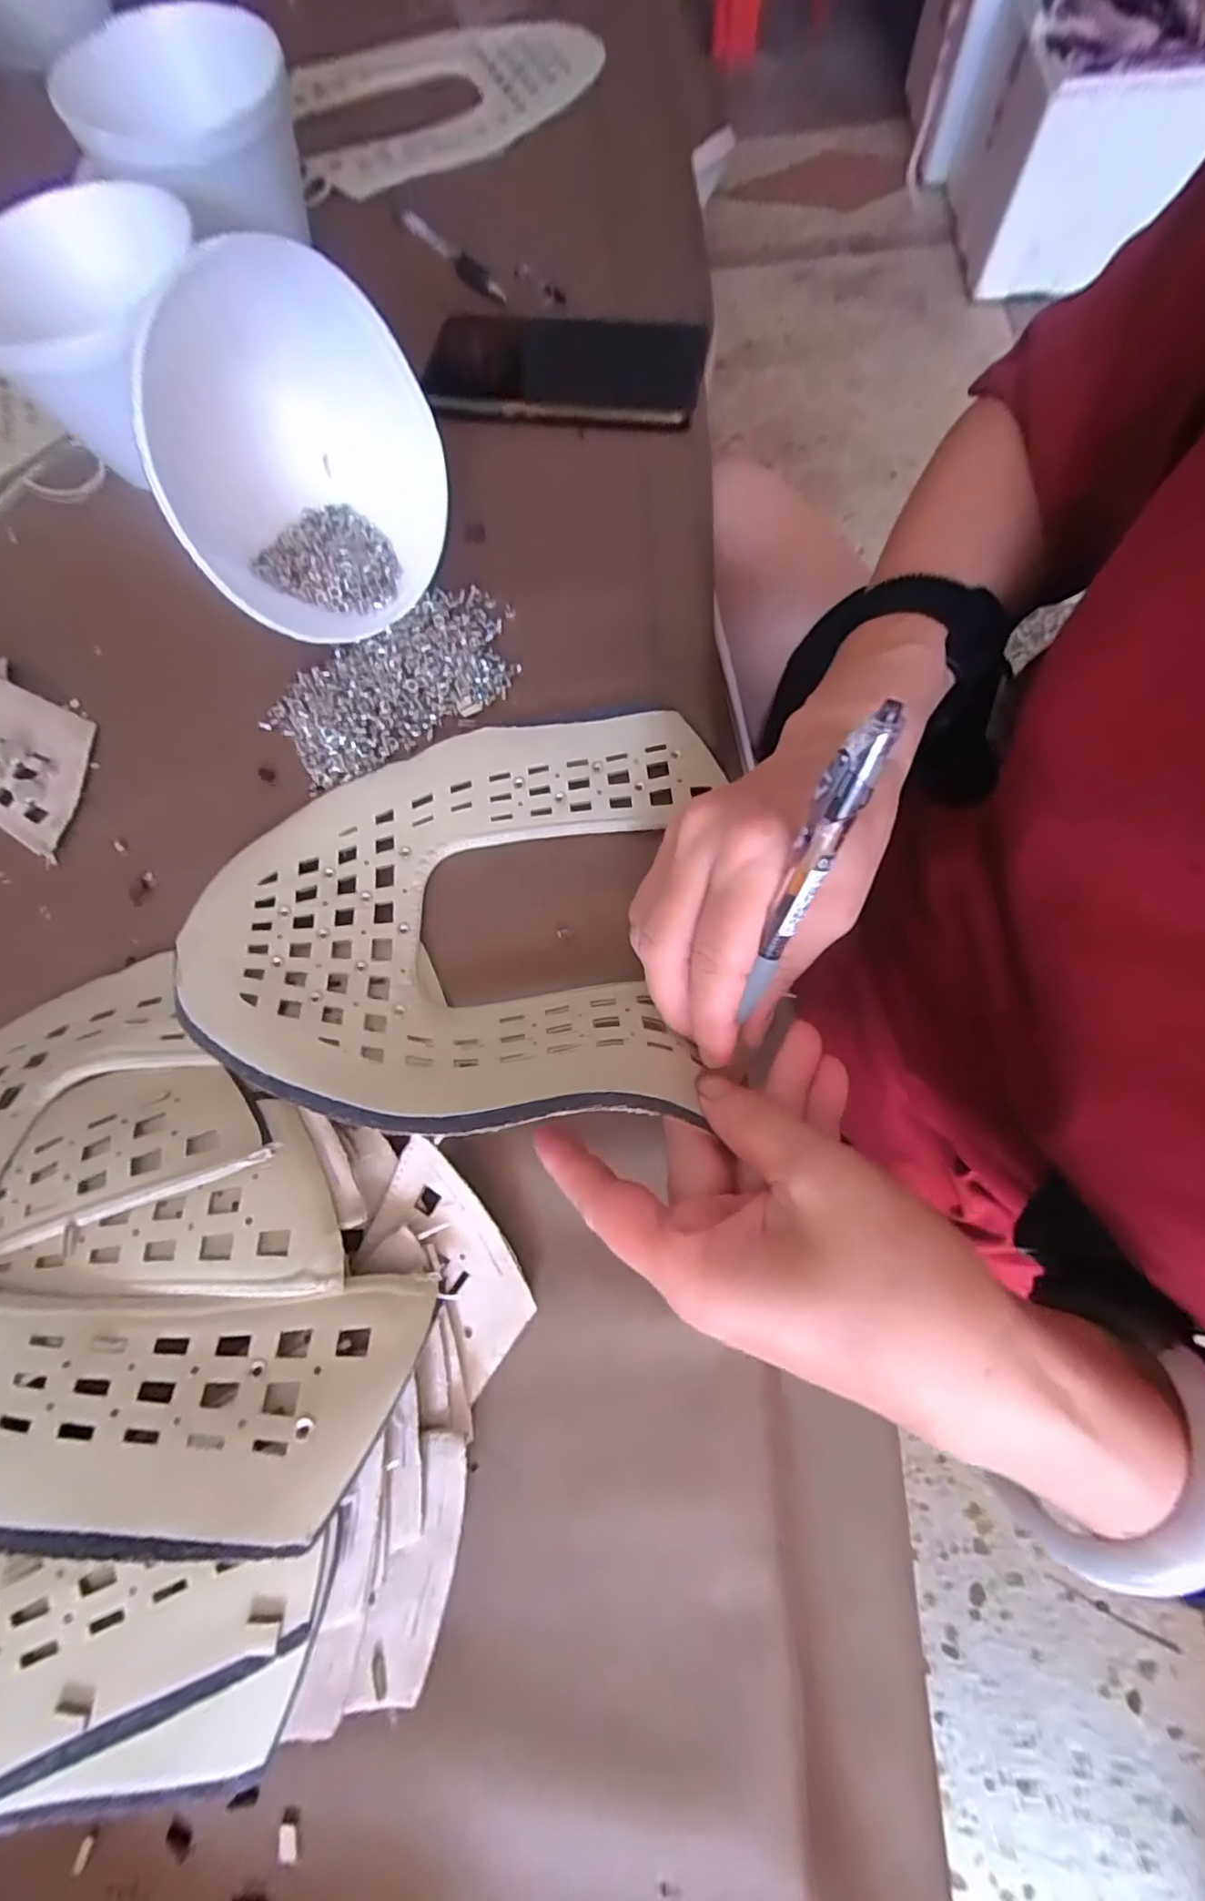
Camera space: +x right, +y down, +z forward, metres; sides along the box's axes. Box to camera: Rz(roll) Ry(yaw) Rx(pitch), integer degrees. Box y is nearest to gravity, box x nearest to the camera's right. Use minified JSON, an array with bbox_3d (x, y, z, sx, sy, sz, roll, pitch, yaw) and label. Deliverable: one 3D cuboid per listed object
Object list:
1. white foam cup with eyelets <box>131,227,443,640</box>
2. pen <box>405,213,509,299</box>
[{"bbox_3d":[-0.142,-0.226,0.273,0.117,0.116,0.118,-34,75,-8],"label":"white foam cup with eyelets"},{"bbox_3d":[-0.101,-0.466,0.404,0.013,0.012,0.121,-36,75,-8],"label":"pen"}]

